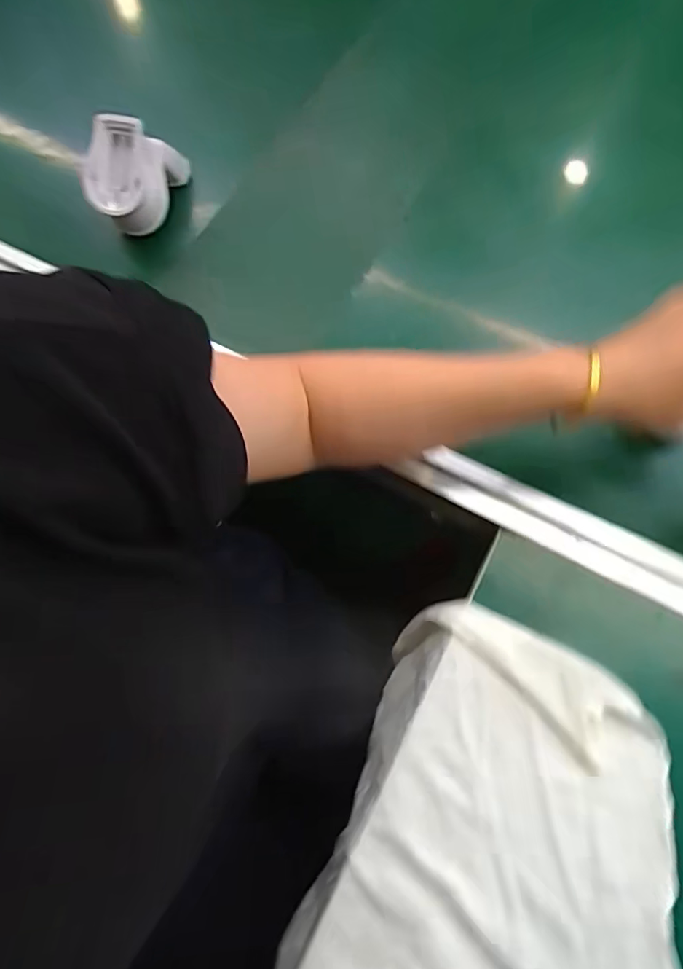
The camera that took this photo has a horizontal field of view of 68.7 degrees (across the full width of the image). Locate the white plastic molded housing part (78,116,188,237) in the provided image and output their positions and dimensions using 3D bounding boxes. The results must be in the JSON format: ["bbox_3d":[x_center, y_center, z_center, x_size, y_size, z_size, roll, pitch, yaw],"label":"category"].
[{"bbox_3d":[-0.213,-0.321,0.507,0.063,0.079,0.113,20,73,8],"label":"white plastic molded housing part"}]

